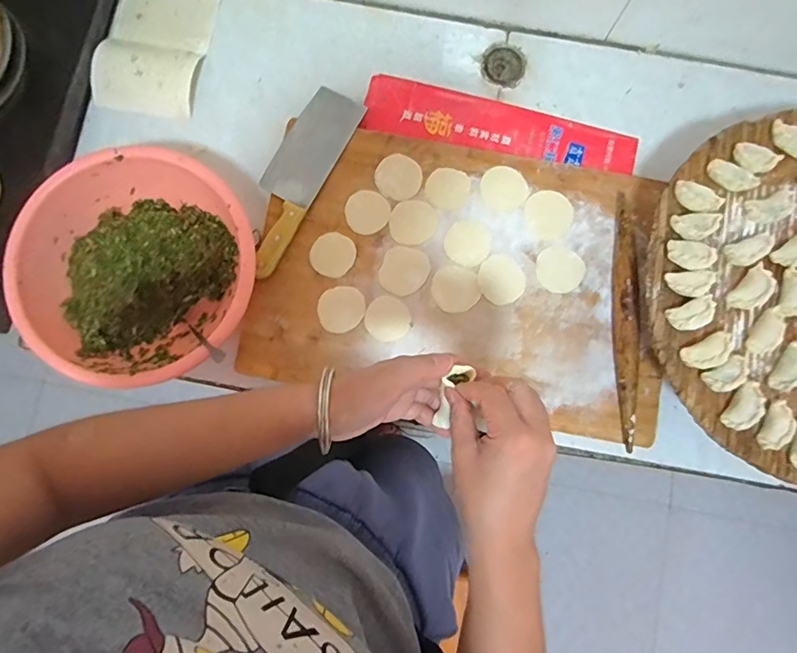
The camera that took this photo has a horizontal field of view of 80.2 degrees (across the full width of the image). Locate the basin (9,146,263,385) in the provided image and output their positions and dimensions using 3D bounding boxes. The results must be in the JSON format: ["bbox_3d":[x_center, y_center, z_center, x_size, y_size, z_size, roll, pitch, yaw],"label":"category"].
[{"bbox_3d":[-0.329,-0.069,0.619,0.289,0.100,0.275,38,83,5],"label":"basin"}]

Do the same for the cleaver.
[{"bbox_3d":[-0.145,-0.207,0.661,0.080,0.020,0.284,27,83,3],"label":"cleaver"}]

